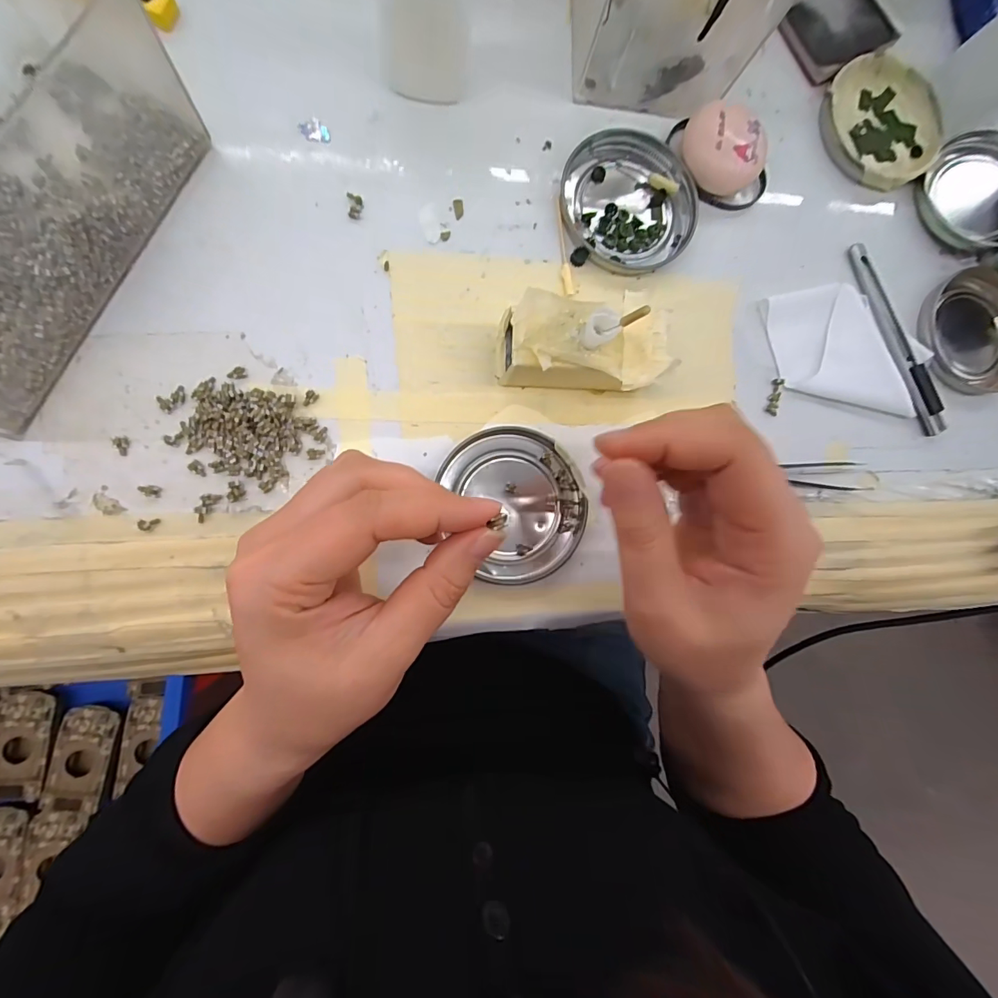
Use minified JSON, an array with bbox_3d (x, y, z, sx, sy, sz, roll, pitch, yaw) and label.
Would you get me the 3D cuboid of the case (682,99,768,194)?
[{"bbox_3d":[0.127,-0.198,0.255,0.047,0.023,0.037,38,83,-5],"label":"case"}]

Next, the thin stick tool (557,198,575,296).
[{"bbox_3d":[0.036,-0.141,0.249,0.006,0.004,0.056,-9,89,-9],"label":"thin stick tool"}]

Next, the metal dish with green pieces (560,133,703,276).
[{"bbox_3d":[0.073,-0.169,0.254,0.076,0.008,0.076,1,86,-9],"label":"metal dish with green pieces"}]

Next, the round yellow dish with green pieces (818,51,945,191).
[{"bbox_3d":[0.243,-0.239,0.283,0.080,0.009,0.078,0,88,-9],"label":"round yellow dish with green pieces"}]

